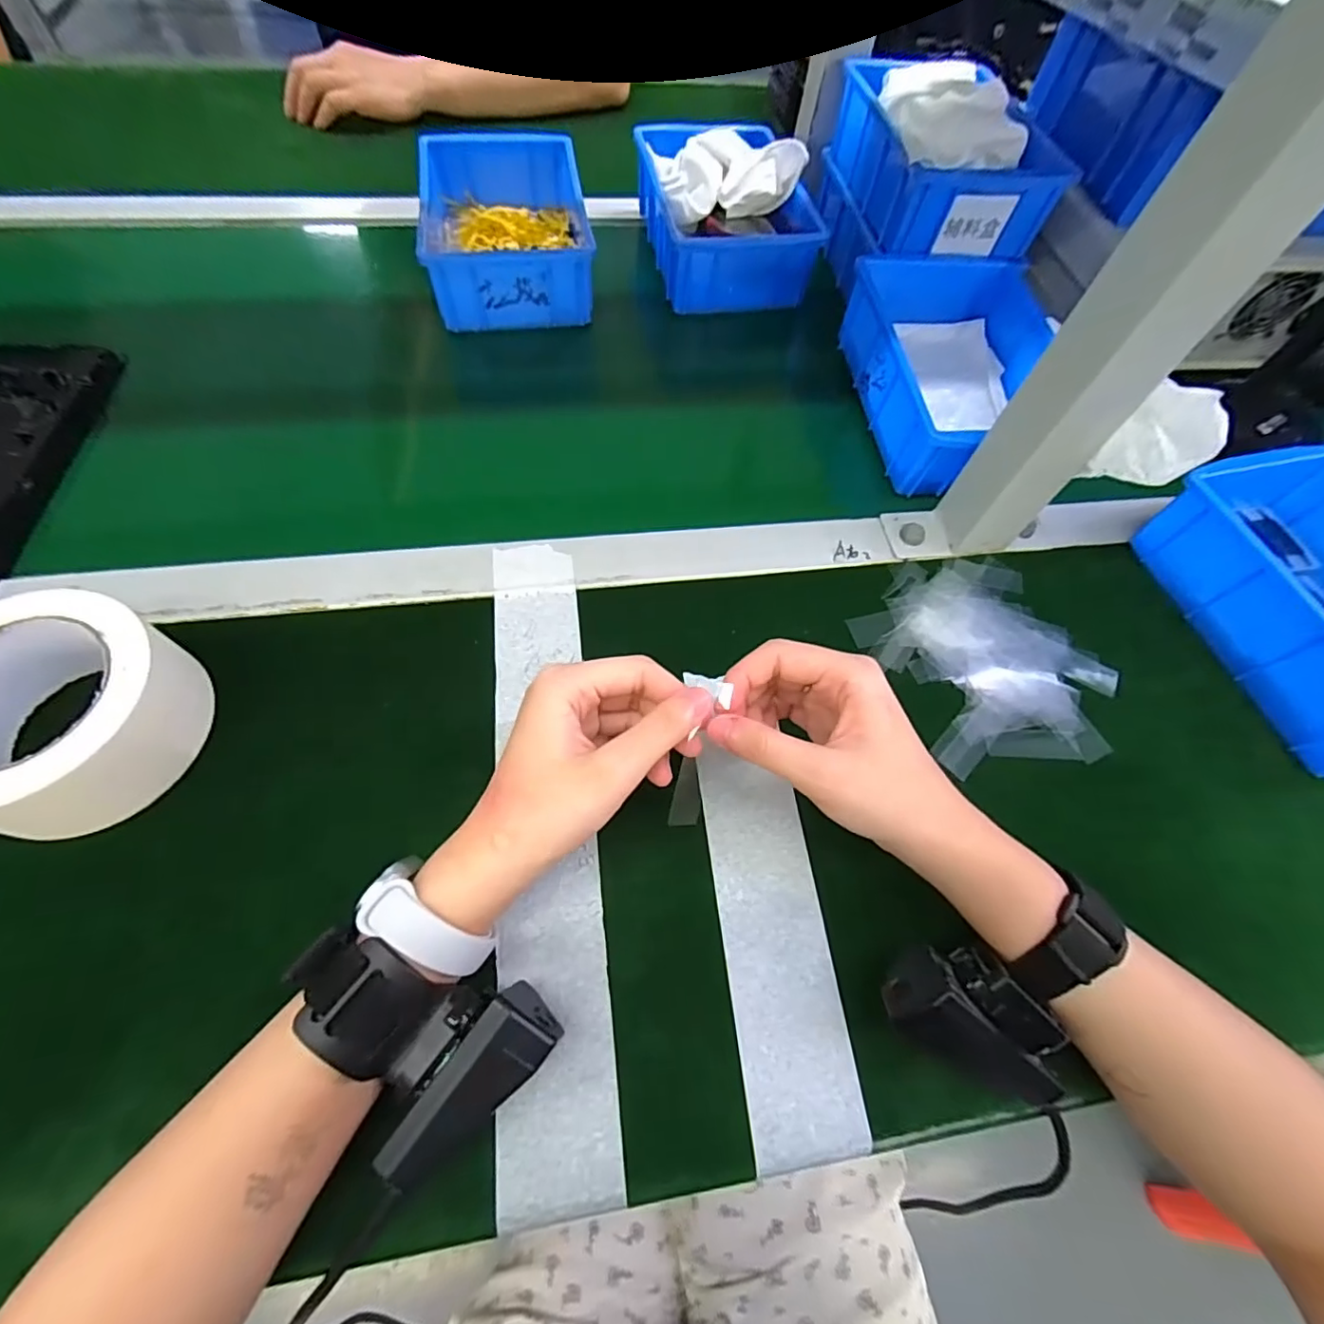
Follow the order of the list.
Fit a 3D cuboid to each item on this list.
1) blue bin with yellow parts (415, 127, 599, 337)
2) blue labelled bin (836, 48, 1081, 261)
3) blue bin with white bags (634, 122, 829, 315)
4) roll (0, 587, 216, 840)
[{"bbox_3d":[-0.141,-0.394,0.521,0.129,0.057,0.202,-7,63,-7],"label":"blue bin with yellow parts"},{"bbox_3d":[0.241,-0.435,0.507,0.136,0.087,0.199,-5,63,-7],"label":"blue labelled bin"},{"bbox_3d":[0.057,-0.430,0.542,0.141,0.074,0.203,-5,63,-6],"label":"blue bin with white bags"},{"bbox_3d":[-0.305,0.028,0.292,0.122,0.055,0.115,28,64,11],"label":"roll"}]

